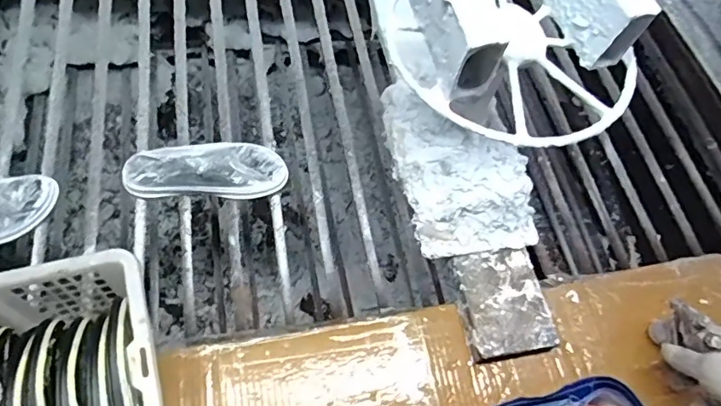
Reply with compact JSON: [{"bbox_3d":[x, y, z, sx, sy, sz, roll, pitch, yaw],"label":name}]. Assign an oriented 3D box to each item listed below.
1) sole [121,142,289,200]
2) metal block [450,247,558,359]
[{"bbox_3d":[-0.232,-0.054,0.771,0.232,0.024,0.090,0,64,-4],"label":"sole"},{"bbox_3d":[0.191,0.134,0.680,0.111,0.027,0.133,-7,65,-7],"label":"metal block"}]

